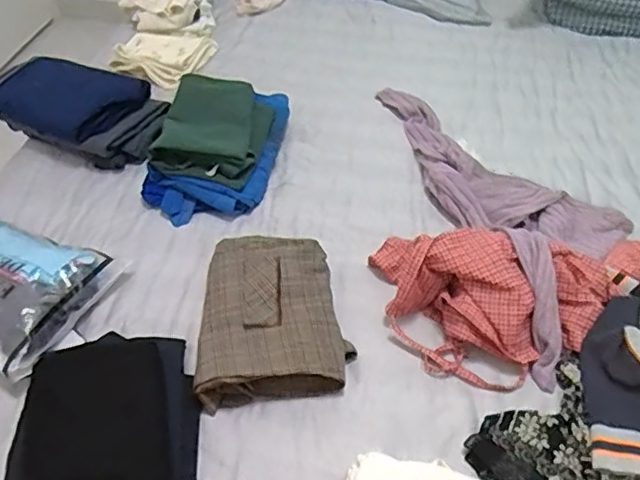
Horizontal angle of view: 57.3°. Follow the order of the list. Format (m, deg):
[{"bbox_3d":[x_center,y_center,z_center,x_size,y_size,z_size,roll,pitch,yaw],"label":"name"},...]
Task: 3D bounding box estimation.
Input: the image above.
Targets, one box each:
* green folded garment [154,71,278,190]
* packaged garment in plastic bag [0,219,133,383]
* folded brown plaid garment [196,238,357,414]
[{"bbox_3d":[-0.210,-0.224,1.183,0.207,0.059,0.279,7,47,3],"label":"green folded garment"},{"bbox_3d":[-0.513,0.065,0.934,0.321,0.082,0.234,20,49,14],"label":"packaged garment in plastic bag"},{"bbox_3d":[-0.083,0.114,0.914,0.222,0.069,0.272,-8,48,-11],"label":"folded brown plaid garment"}]

